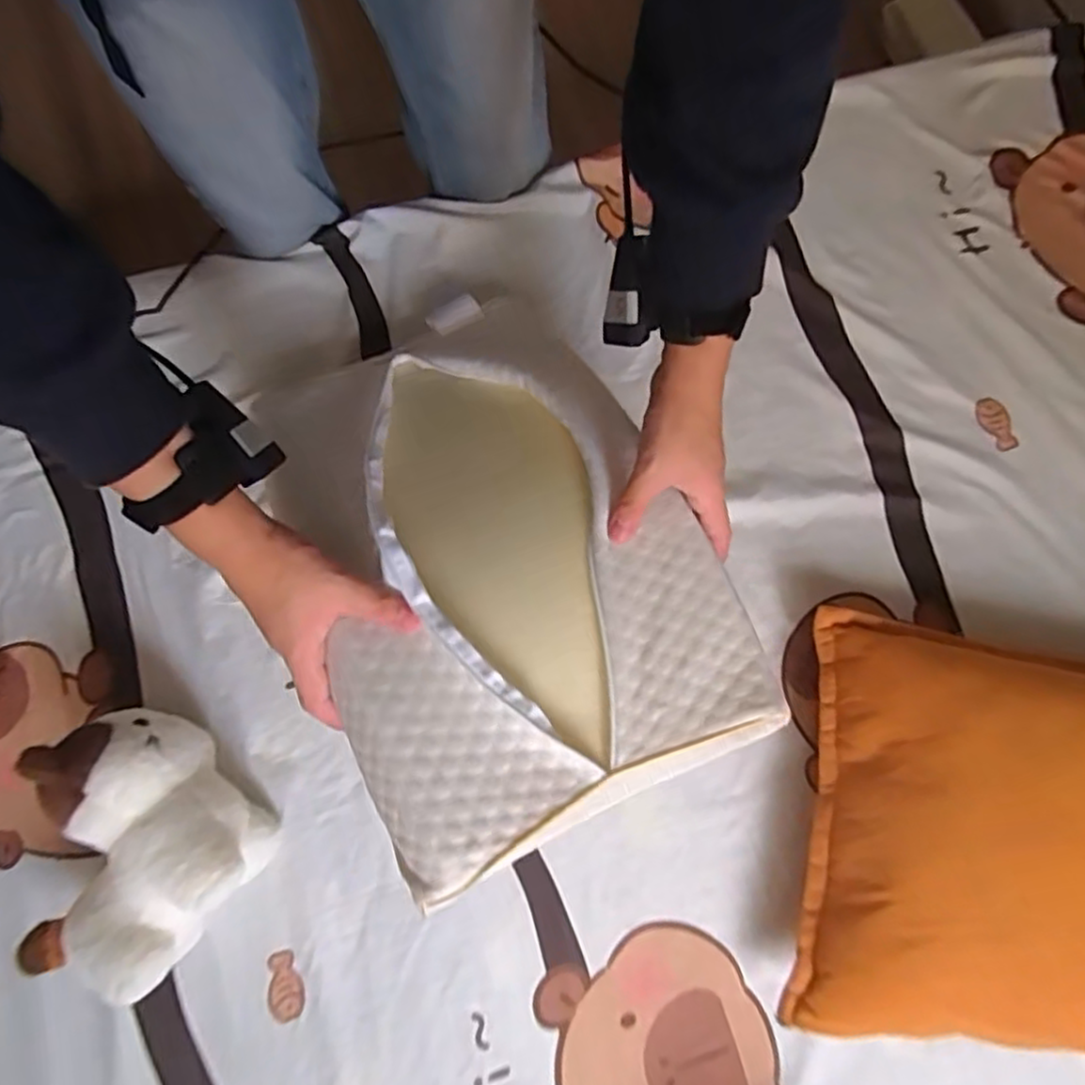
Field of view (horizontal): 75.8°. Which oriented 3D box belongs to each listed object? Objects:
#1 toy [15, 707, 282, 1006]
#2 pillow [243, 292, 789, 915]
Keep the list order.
[{"bbox_3d":[-0.352,0.261,0.585,0.194,0.115,0.194,-43,83,-7],"label":"toy"},{"bbox_3d":[-0.049,-0.021,0.523,0.276,0.095,0.443,-23,73,-14],"label":"pillow"}]

